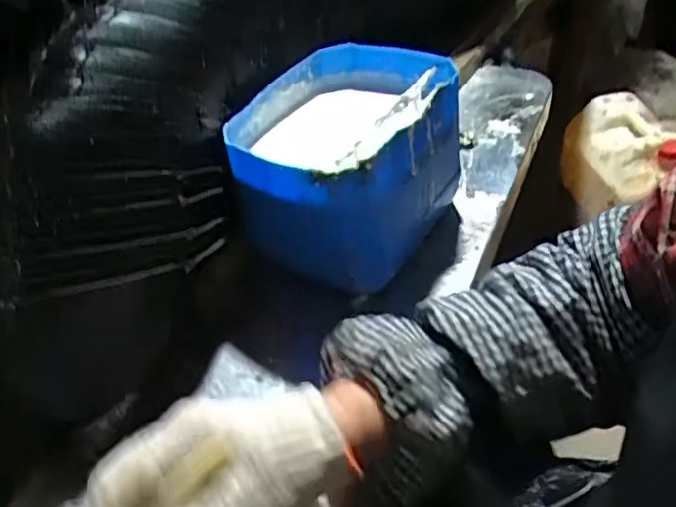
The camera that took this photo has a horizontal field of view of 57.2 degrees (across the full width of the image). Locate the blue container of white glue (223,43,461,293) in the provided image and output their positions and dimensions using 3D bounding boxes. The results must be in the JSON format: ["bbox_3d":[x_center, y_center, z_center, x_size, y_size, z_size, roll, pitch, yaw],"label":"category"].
[{"bbox_3d":[0.008,-0.071,0.530,0.153,0.136,0.206,19,47,24],"label":"blue container of white glue"}]

